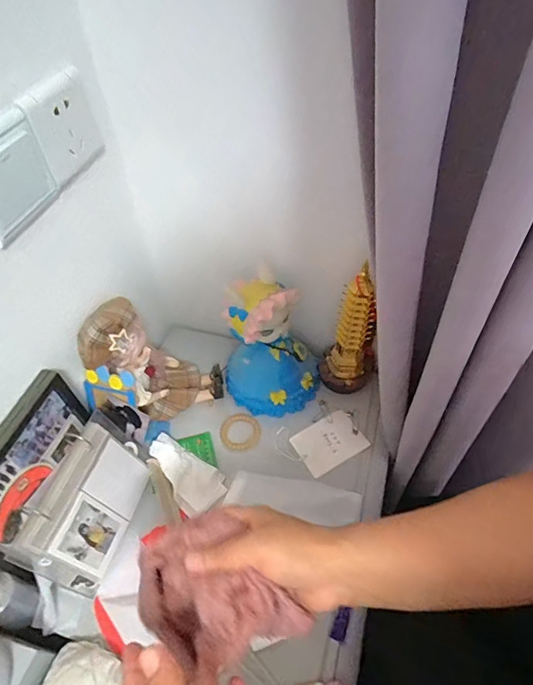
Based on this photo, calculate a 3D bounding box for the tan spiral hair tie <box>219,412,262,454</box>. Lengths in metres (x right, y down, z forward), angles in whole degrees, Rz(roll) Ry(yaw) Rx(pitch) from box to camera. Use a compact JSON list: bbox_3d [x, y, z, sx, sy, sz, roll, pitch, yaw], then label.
[{"bbox_3d":[-0.037,0.128,0.625,0.060,0.009,0.059,0,50,1],"label":"tan spiral hair tie"}]

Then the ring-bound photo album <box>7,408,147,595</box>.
[{"bbox_3d":[-0.206,0.174,0.508,0.081,0.123,0.177,13,52,12],"label":"ring-bound photo album"}]

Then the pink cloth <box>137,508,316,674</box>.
[{"bbox_3d":[-0.045,0.197,0.335,0.105,0.058,0.114,-31,56,-22],"label":"pink cloth"}]

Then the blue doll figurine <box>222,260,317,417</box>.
[{"bbox_3d":[0.009,0.007,0.601,0.136,0.183,0.113,-2,50,-1],"label":"blue doll figurine"}]

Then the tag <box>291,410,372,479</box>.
[{"bbox_3d":[0.088,0.139,0.614,0.092,0.004,0.066,-26,56,-17],"label":"tag"}]

